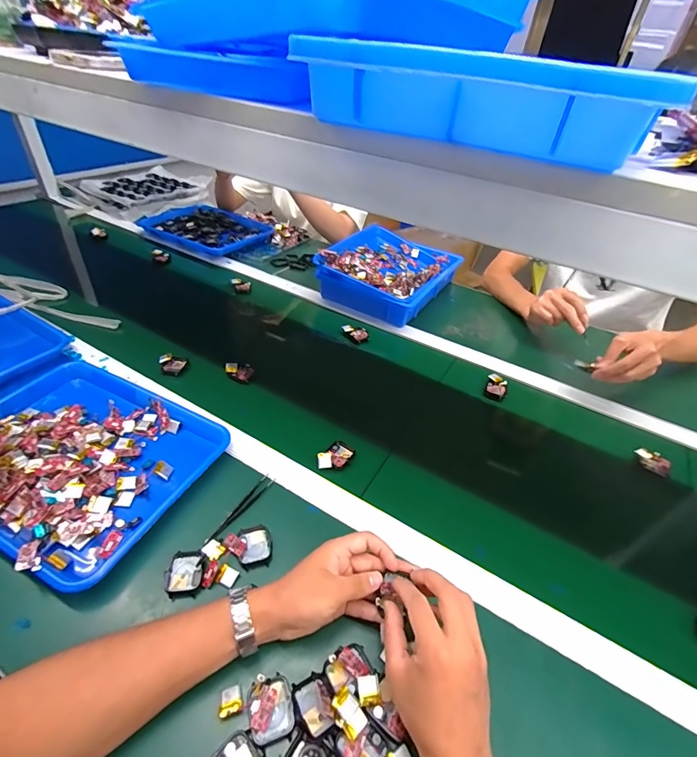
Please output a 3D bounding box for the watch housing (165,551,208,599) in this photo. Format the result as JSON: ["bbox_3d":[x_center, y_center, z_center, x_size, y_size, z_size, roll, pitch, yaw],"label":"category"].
[{"bbox_3d":[-0.179,0.216,0.431,0.040,0.014,0.046,6,40,1],"label":"watch housing"}]

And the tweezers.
[{"bbox_3d":[-0.136,0.166,0.495,0.017,0.007,0.116,23,43,20],"label":"tweezers"}]

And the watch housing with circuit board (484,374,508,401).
[{"bbox_3d":[0.273,0.016,0.722,0.036,0.017,0.054,19,42,15],"label":"watch housing with circuit board"}]

